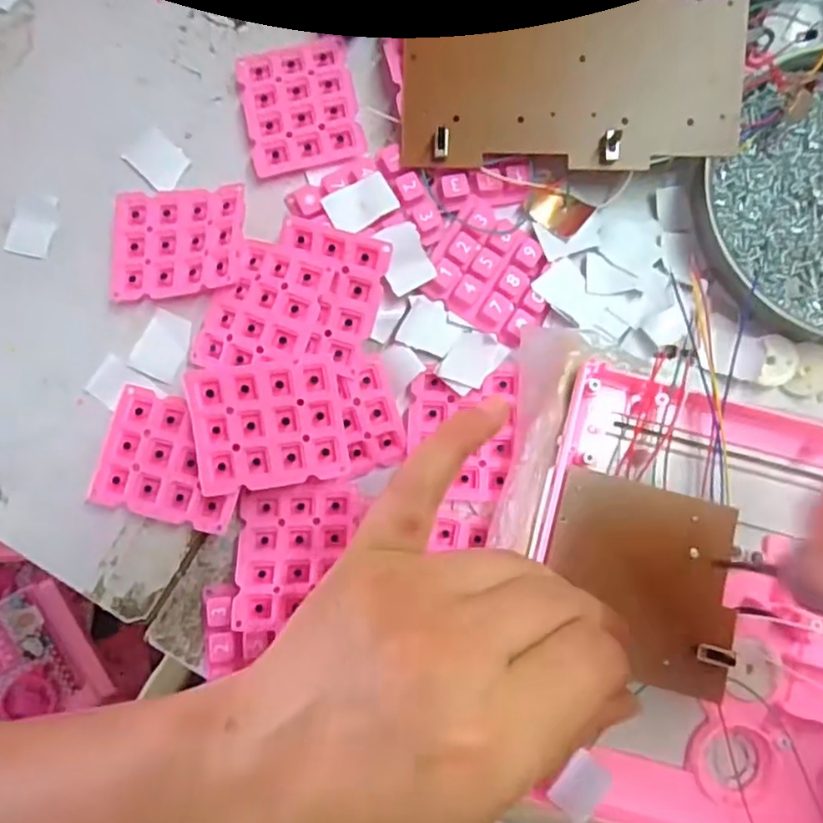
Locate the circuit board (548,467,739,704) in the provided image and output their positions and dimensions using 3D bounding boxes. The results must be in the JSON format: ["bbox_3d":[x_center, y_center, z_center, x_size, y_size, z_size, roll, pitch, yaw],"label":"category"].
[{"bbox_3d":[0.087,0.064,0.244,0.070,0.009,0.071,14,83,3],"label":"circuit board"}]

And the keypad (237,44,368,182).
[{"bbox_3d":[-0.050,-0.138,0.298,0.050,0.009,0.056,-11,82,-1],"label":"keypad"}]

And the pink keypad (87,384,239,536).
[{"bbox_3d":[-0.100,0.021,0.276,0.058,0.011,0.050,16,83,3],"label":"pink keypad"}]

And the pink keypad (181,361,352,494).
[{"bbox_3d":[-0.058,0.004,0.265,0.059,0.004,0.050,-8,94,-6],"label":"pink keypad"}]

